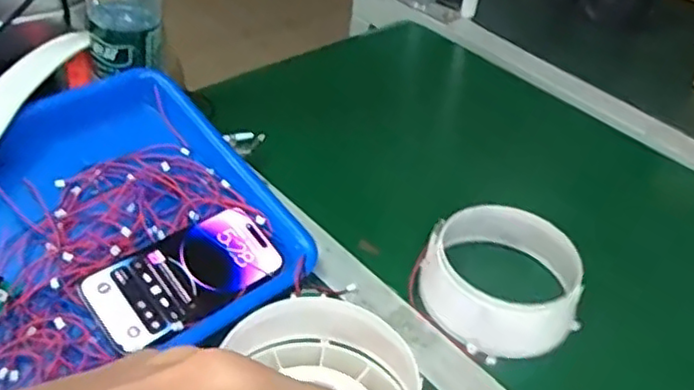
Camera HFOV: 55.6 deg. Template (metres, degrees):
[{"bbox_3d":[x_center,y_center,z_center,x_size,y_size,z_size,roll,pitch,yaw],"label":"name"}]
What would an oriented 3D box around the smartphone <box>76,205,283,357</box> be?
[{"bbox_3d":[-0.125,0.062,0.508,0.142,0.008,0.073,-29,75,-31],"label":"smartphone"}]

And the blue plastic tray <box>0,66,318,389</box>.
[{"bbox_3d":[-0.228,0.057,0.502,0.354,0.086,0.245,-34,71,-30],"label":"blue plastic tray"}]

